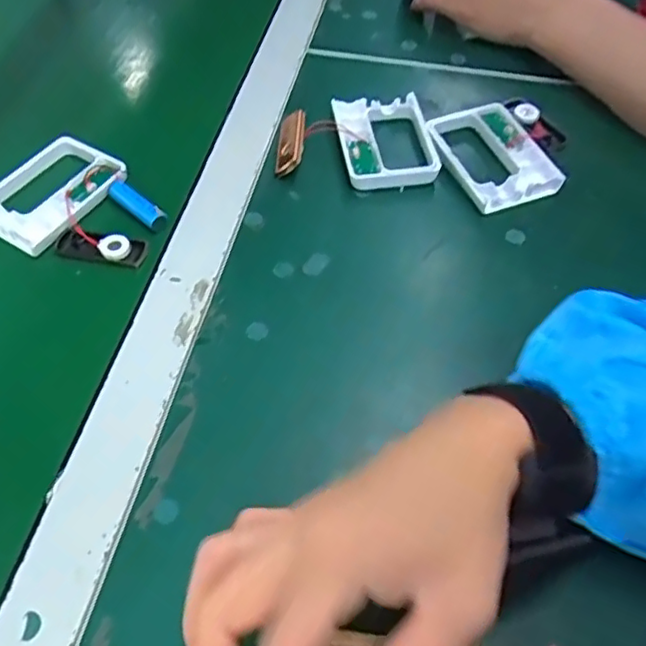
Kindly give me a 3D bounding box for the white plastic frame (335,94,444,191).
[{"bbox_3d":[0.049,-0.141,0.487,0.070,0.025,0.103,-6,55,-6],"label":"white plastic frame"}]

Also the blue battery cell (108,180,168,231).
[{"bbox_3d":[-0.133,-0.086,0.449,0.056,0.011,0.013,38,61,22],"label":"blue battery cell"}]

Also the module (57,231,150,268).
[{"bbox_3d":[-0.152,-0.053,0.431,0.063,0.007,0.020,10,55,5],"label":"module"}]

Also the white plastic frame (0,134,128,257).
[{"bbox_3d":[-0.198,-0.096,0.457,0.076,0.015,0.096,27,58,17],"label":"white plastic frame"}]

